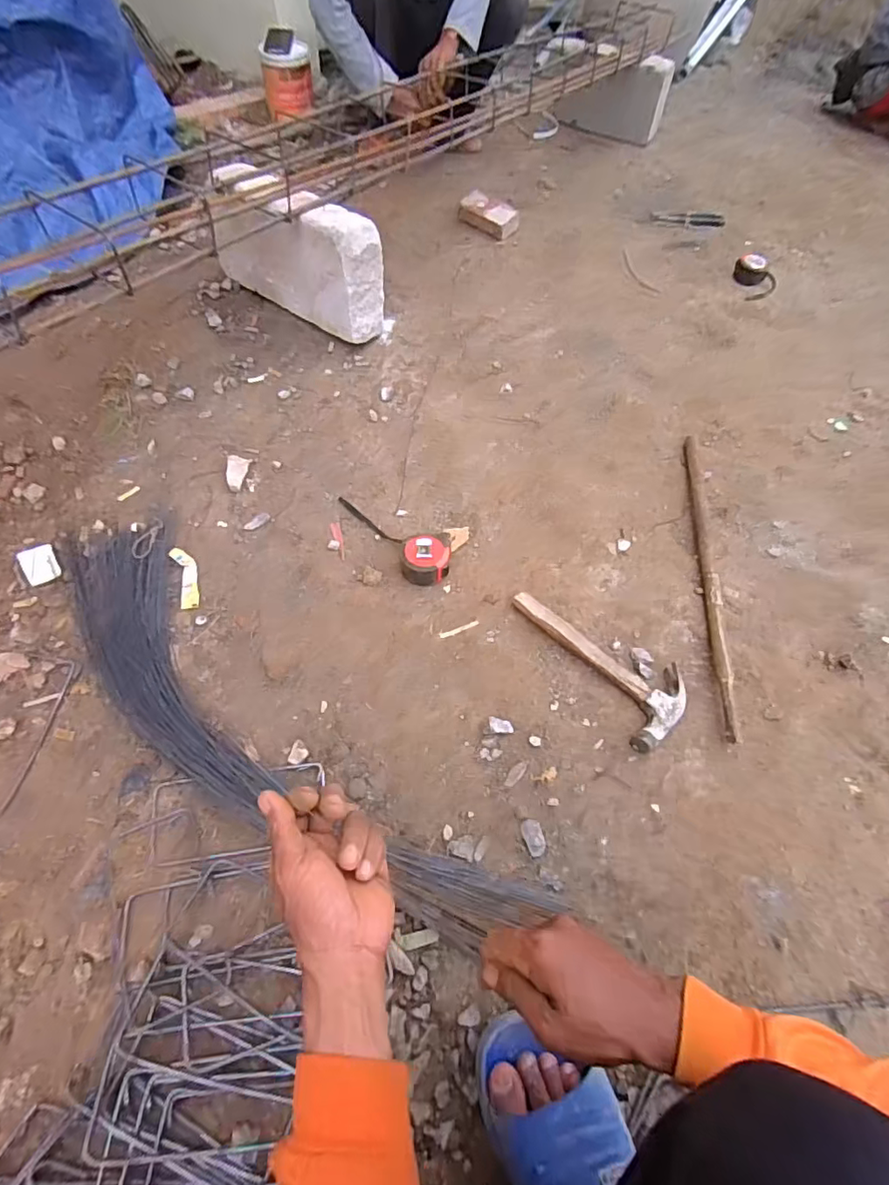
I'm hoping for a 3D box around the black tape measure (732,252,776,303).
[{"bbox_3d":[0.773,-0.788,1.351,0.110,0.047,0.158,26,57,12],"label":"black tape measure"}]

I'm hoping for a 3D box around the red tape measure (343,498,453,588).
[{"bbox_3d":[-0.072,-0.107,0.858,0.087,0.052,0.231,-33,66,-21],"label":"red tape measure"}]

